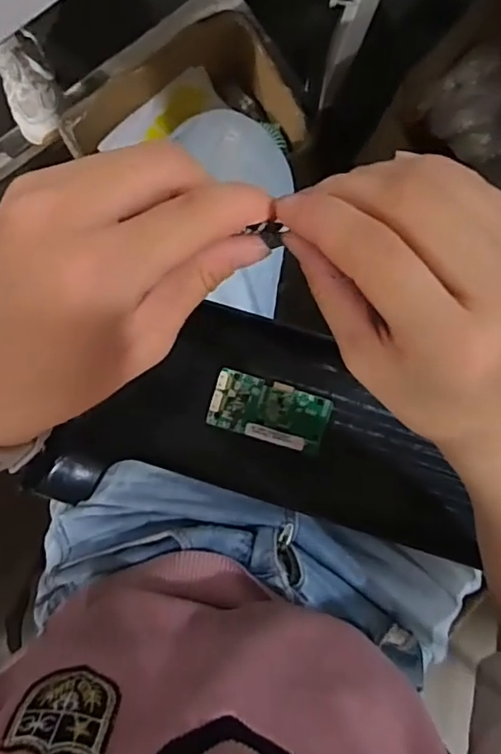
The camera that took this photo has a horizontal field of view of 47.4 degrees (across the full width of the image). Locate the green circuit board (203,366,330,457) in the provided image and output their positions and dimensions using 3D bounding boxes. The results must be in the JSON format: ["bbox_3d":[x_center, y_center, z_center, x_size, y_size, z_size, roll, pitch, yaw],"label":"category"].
[{"bbox_3d":[0.015,0.028,0.467,0.094,0.008,0.048,15,91,-2],"label":"green circuit board"}]

